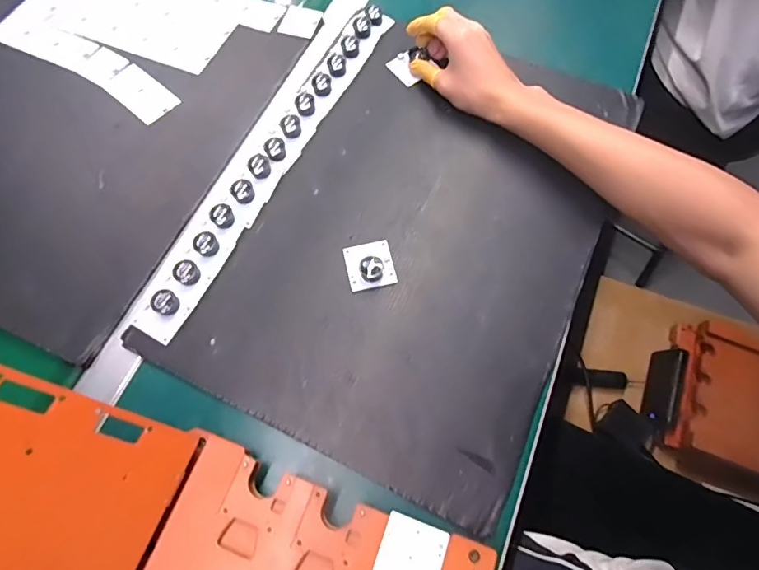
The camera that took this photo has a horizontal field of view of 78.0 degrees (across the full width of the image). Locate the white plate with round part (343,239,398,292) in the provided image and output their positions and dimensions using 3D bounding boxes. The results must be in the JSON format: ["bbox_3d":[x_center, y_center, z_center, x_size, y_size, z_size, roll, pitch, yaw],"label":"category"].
[{"bbox_3d":[-0.009,-0.023,0.447,0.045,0.022,0.049,-12,67,-4],"label":"white plate with round part"}]

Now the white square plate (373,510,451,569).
[{"bbox_3d":[0.022,0.193,0.332,0.045,0.004,0.047,19,68,9],"label":"white square plate"}]

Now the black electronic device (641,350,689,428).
[{"bbox_3d":[0.548,0.197,0.901,0.055,0.034,0.165,22,69,10],"label":"black electronic device"}]

